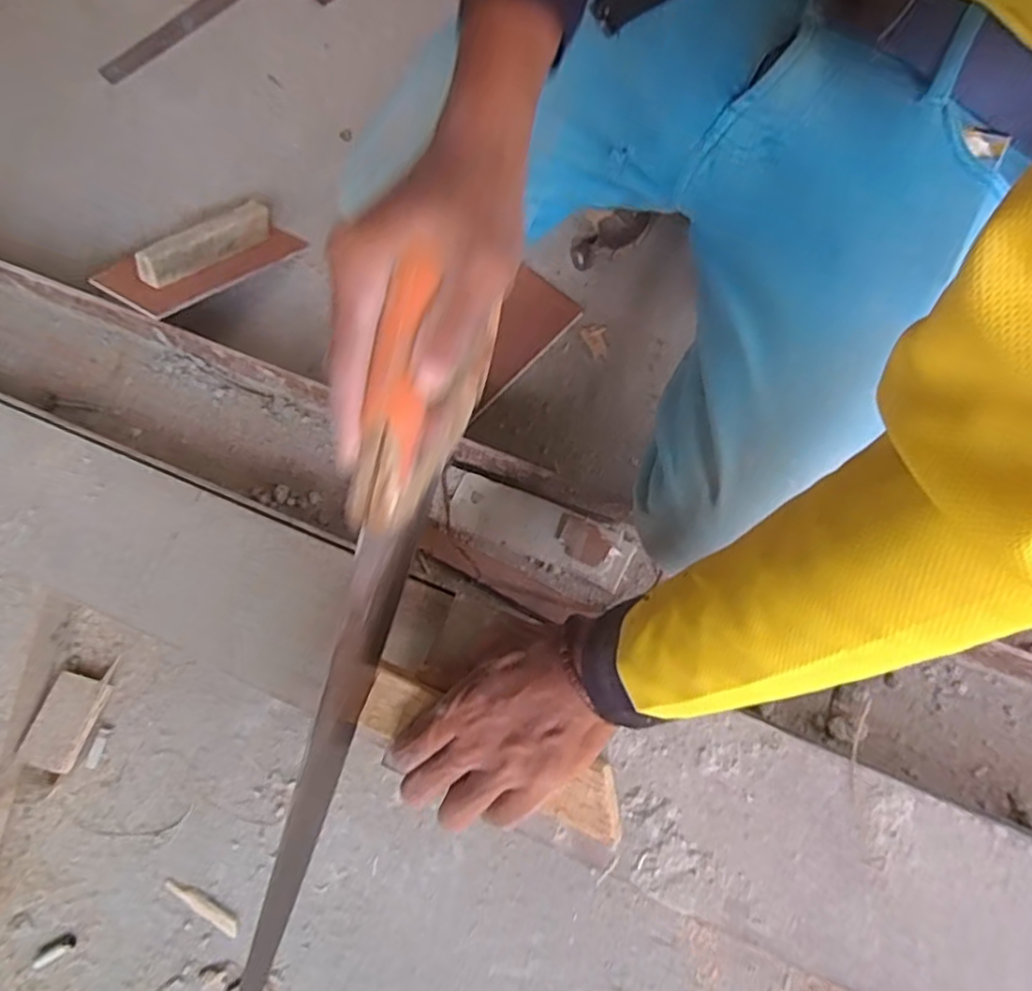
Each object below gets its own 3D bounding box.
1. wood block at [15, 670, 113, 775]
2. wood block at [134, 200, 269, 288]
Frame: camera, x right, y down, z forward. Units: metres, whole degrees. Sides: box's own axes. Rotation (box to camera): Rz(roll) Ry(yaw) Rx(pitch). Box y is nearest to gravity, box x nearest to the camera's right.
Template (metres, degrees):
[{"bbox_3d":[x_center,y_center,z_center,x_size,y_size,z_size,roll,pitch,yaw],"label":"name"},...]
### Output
[{"bbox_3d":[-0.379,0.190,0.566,0.042,0.020,0.074,16,74,7],"label":"wood block"},{"bbox_3d":[-0.295,-0.244,0.645,0.026,0.029,0.147,32,52,11],"label":"wood block"}]

